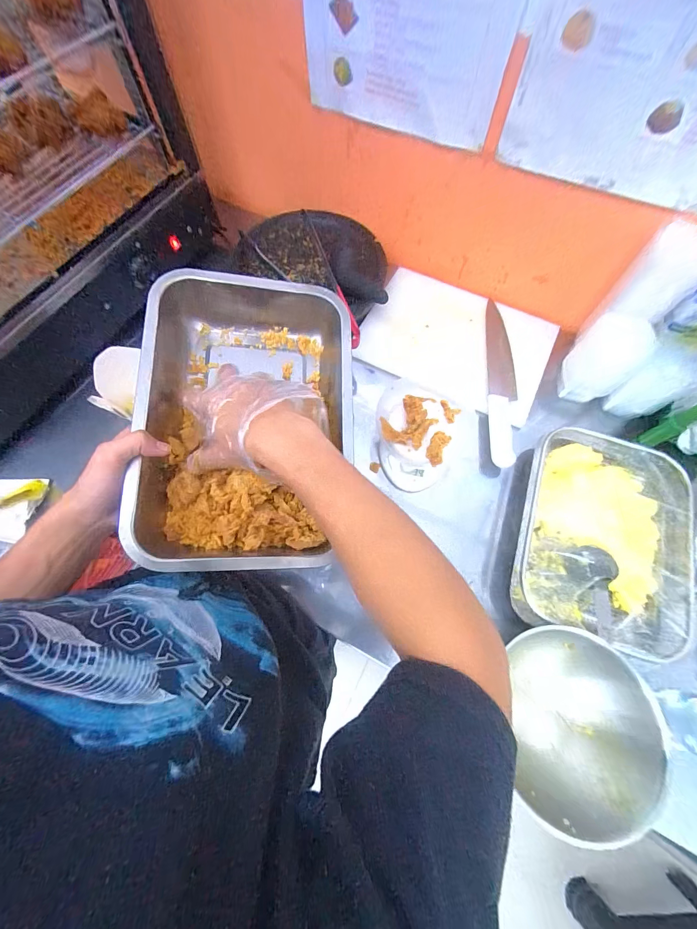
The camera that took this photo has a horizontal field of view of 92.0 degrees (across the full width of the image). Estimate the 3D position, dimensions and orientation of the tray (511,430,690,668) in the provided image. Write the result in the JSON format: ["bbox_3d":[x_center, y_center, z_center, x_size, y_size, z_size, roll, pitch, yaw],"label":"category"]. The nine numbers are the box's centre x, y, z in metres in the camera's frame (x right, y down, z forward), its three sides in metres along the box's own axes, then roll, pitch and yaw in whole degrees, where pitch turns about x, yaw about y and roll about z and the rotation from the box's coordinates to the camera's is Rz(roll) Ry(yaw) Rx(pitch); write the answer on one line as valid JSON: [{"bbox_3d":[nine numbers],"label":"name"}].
[{"bbox_3d":[0.358,0.099,0.488,0.210,0.060,0.292,19,69,5],"label":"tray"}]

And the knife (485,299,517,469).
[{"bbox_3d":[0.280,-0.165,0.622,0.049,0.026,0.355,9,69,2],"label":"knife"}]

